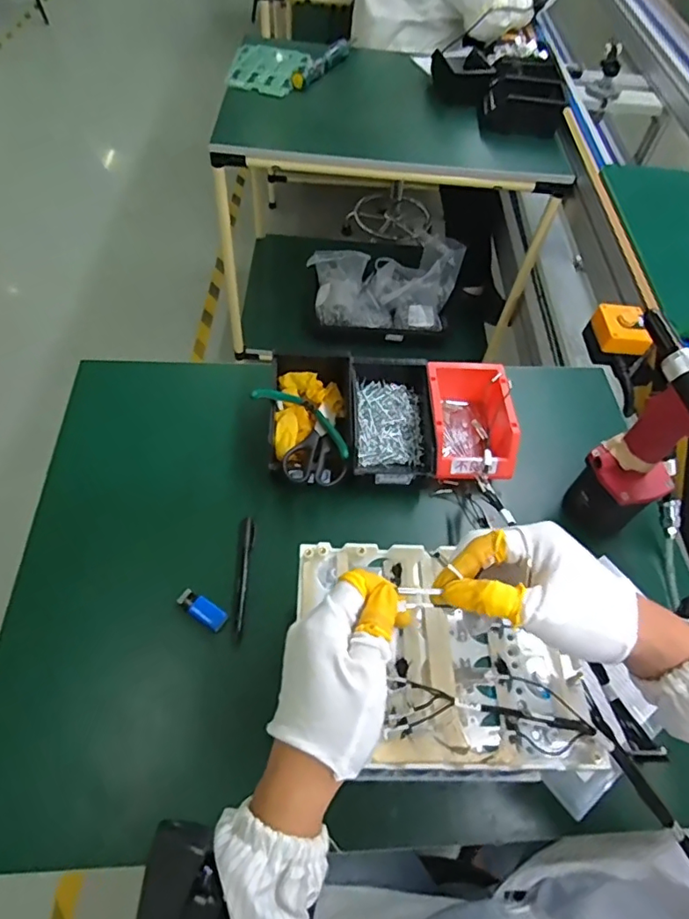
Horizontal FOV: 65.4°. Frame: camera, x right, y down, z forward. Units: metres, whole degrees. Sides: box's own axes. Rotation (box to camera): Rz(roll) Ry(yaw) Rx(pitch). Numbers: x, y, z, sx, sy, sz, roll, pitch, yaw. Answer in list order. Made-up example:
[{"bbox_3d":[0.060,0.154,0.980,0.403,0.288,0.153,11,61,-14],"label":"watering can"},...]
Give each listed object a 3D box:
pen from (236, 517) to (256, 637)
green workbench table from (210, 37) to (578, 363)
[{"bbox_3d":[-0.115,0.131,0.619,0.014,0.010,0.135,2,56,-3],"label":"pen"},{"bbox_3d":[0.101,-0.755,1.668,0.867,0.684,0.660,1,56,-4],"label":"green workbench table"}]

